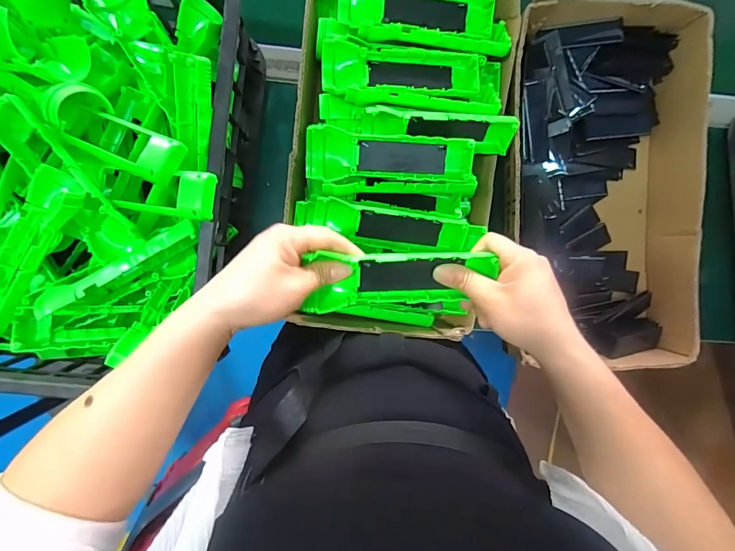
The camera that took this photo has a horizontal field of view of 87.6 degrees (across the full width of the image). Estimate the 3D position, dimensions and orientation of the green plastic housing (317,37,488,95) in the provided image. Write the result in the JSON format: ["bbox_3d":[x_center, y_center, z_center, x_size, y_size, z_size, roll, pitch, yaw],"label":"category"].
[{"bbox_3d":[0.040,-0.207,0.391,0.168,0.028,0.050,0,94,-5],"label":"green plastic housing"}]

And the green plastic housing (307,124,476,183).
[{"bbox_3d":[0.023,-0.121,0.391,0.166,0.035,0.048,-1,94,-5],"label":"green plastic housing"}]

